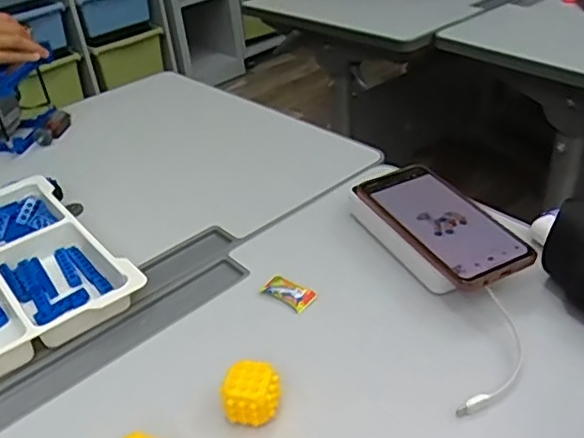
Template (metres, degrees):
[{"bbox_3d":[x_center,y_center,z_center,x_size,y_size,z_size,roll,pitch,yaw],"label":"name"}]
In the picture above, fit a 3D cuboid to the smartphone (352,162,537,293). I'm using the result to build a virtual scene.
[{"bbox_3d":[0.127,-0.001,0.516,0.076,0.011,0.168,-23,40,-19],"label":"smartphone"}]

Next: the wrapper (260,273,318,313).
[{"bbox_3d":[-0.004,0.061,0.509,0.048,0.011,0.025,24,44,35],"label":"wrapper"}]

